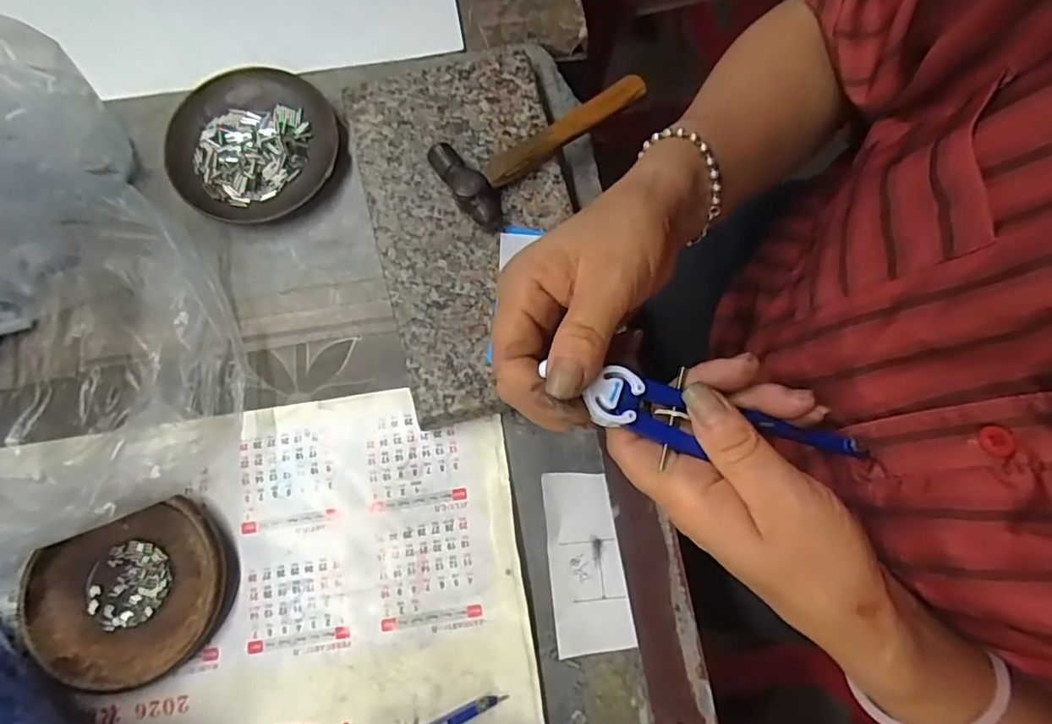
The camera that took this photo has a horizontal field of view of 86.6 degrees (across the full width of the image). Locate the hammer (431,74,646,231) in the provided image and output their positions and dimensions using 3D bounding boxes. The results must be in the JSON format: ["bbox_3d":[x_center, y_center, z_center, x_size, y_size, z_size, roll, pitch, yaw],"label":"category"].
[{"bbox_3d":[0.008,-0.156,0.373,0.150,0.022,0.063,-42,83,-9],"label":"hammer"}]

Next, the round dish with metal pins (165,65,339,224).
[{"bbox_3d":[-0.192,-0.153,0.397,0.110,0.018,0.110,0,79,-1],"label":"round dish with metal pins"}]

